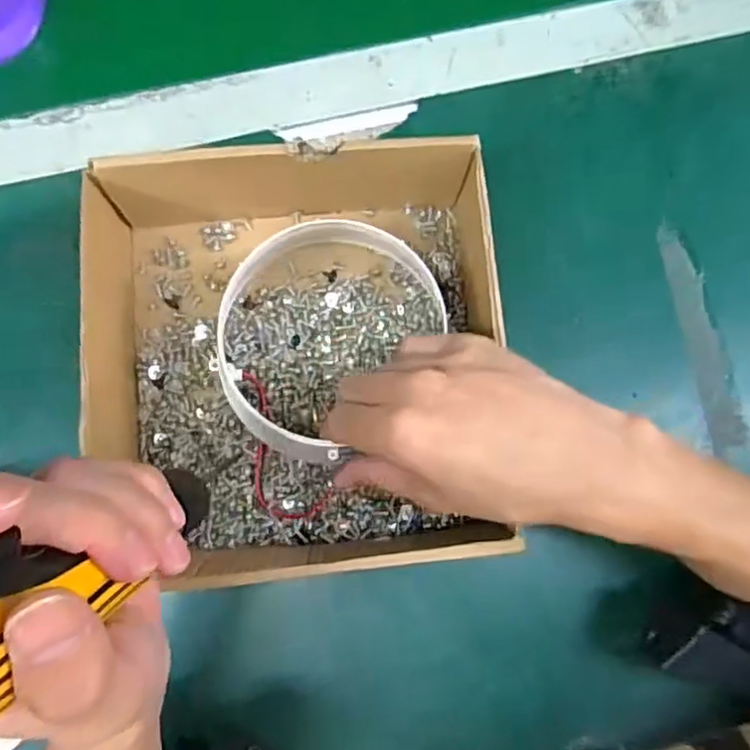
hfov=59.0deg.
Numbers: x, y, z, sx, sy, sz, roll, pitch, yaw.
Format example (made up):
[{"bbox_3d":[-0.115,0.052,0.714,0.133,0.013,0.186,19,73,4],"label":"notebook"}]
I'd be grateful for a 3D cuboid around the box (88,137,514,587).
[{"bbox_3d":[-0.039,-0.011,0.347,0.203,0.063,0.229,-3,82,-5],"label":"box"}]

